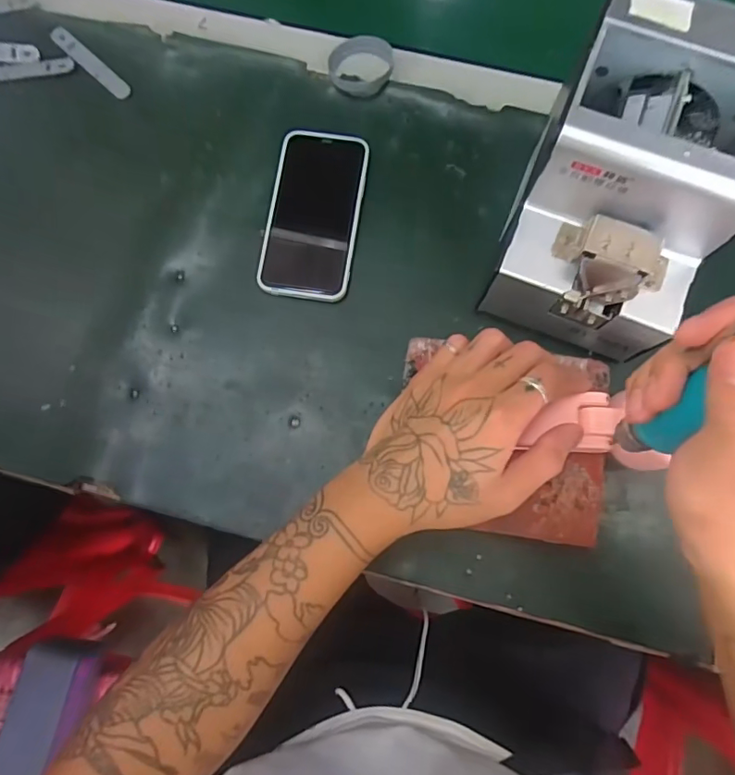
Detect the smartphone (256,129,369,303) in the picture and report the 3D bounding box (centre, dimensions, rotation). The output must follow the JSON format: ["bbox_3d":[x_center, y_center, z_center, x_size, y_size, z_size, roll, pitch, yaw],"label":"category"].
[{"bbox_3d":[-0.044,-0.145,0.431,0.073,0.005,0.146,8,78,3],"label":"smartphone"}]

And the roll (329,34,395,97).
[{"bbox_3d":[-0.007,-0.283,0.455,0.056,0.015,0.048,20,79,5],"label":"roll"}]

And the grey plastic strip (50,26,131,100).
[{"bbox_3d":[-0.248,-0.291,0.466,0.093,0.004,0.017,42,77,4],"label":"grey plastic strip"}]

